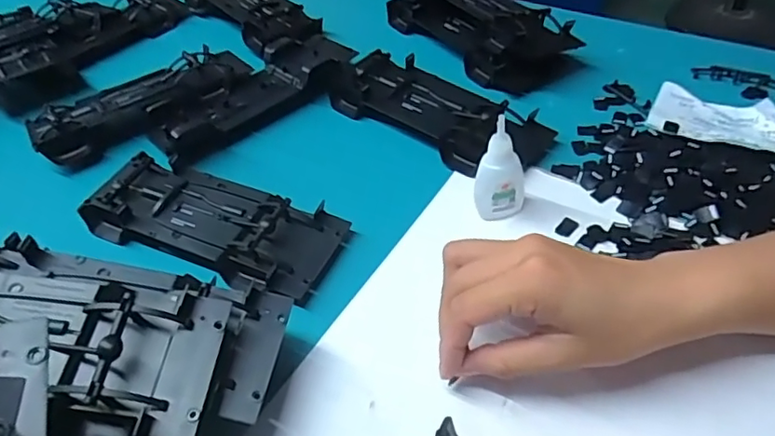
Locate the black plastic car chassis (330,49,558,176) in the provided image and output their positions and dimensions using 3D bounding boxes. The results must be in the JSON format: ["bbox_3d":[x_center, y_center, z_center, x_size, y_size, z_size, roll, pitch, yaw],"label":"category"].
[{"bbox_3d":[0.037,-0.094,0.474,0.186,0.029,0.070,29,55,27],"label":"black plastic car chassis"}]

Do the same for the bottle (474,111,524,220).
[{"bbox_3d":[0.079,-0.035,0.386,0.032,0.072,0.028,11,48,14],"label":"bottle"}]

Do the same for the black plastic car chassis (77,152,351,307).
[{"bbox_3d":[-0.127,0.001,0.409,0.188,0.027,0.069,17,50,18],"label":"black plastic car chassis"}]

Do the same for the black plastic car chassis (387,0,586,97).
[{"bbox_3d":[0.092,-0.198,0.552,0.095,0.046,0.198,-27,51,-20],"label":"black plastic car chassis"}]

